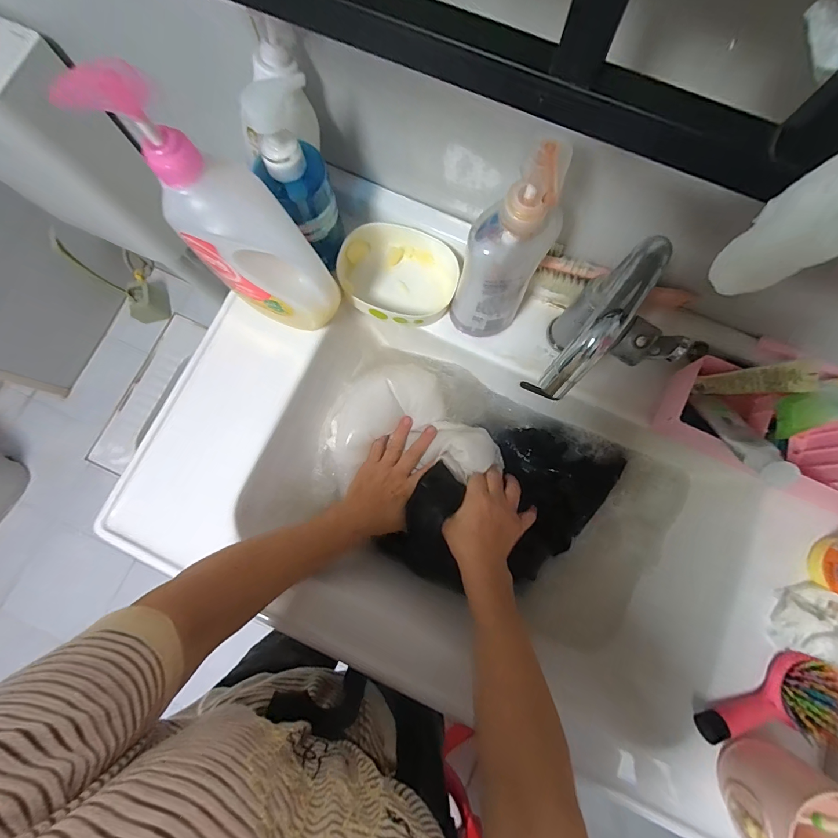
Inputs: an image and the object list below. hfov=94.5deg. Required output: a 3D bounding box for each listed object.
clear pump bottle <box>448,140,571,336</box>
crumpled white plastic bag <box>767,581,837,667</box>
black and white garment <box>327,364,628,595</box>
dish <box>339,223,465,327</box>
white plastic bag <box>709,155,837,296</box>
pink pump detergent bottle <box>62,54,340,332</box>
[{"bbox_3d":[0.077,-0.145,0.359,0.067,0.219,0.060,29,81,5],"label":"clear pump bottle"},{"bbox_3d":[0.413,0.213,0.379,0.095,0.047,0.074,30,81,5],"label":"crumpled white plastic bag"},{"bbox_3d":[0.053,0.085,0.505,0.371,0.061,0.232,23,80,3],"label":"black and white garment"},{"bbox_3d":[-0.025,-0.173,0.466,0.135,0.035,0.123,18,80,3],"label":"dish"},{"bbox_3d":[0.172,-0.085,0.168,0.049,0.059,0.035,-30,81,-6],"label":"white plastic bag"},{"bbox_3d":[-0.156,-0.163,0.342,0.075,0.259,0.072,32,80,28],"label":"pink pump detergent bottle"}]

